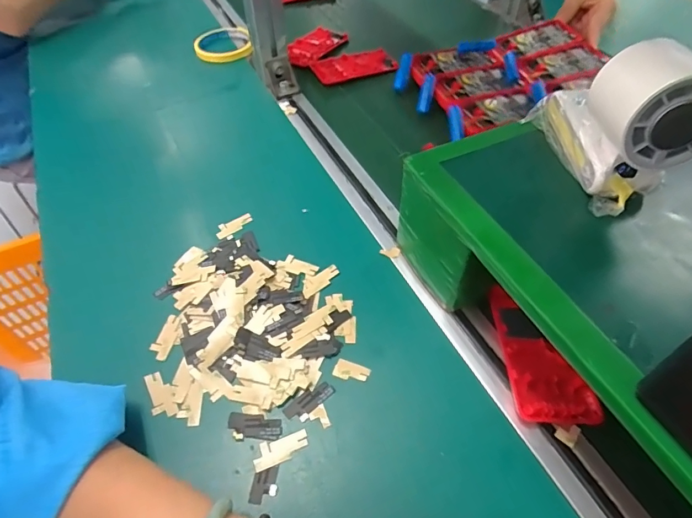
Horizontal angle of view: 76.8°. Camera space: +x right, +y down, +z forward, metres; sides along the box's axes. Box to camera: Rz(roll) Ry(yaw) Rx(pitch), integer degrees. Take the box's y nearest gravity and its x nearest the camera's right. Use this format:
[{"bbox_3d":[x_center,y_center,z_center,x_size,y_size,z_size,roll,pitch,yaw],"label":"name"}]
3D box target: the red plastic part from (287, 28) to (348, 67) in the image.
[{"bbox_3d":[-0.055,-0.327,0.673,0.066,0.009,0.116,32,58,24],"label":"red plastic part"}]

